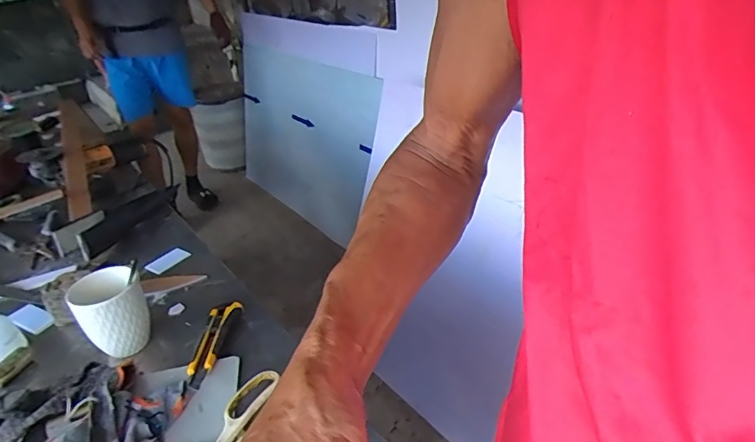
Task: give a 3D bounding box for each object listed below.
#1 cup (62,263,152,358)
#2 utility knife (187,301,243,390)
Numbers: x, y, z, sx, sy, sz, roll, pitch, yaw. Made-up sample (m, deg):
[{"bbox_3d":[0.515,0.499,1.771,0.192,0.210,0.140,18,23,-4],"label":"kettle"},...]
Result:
[{"bbox_3d":[-0.350,0.125,0.654,0.081,0.112,0.089,-25,36,-32],"label":"cup"},{"bbox_3d":[-0.218,0.163,0.647,0.037,0.025,0.151,-1,30,5],"label":"utility knife"}]

